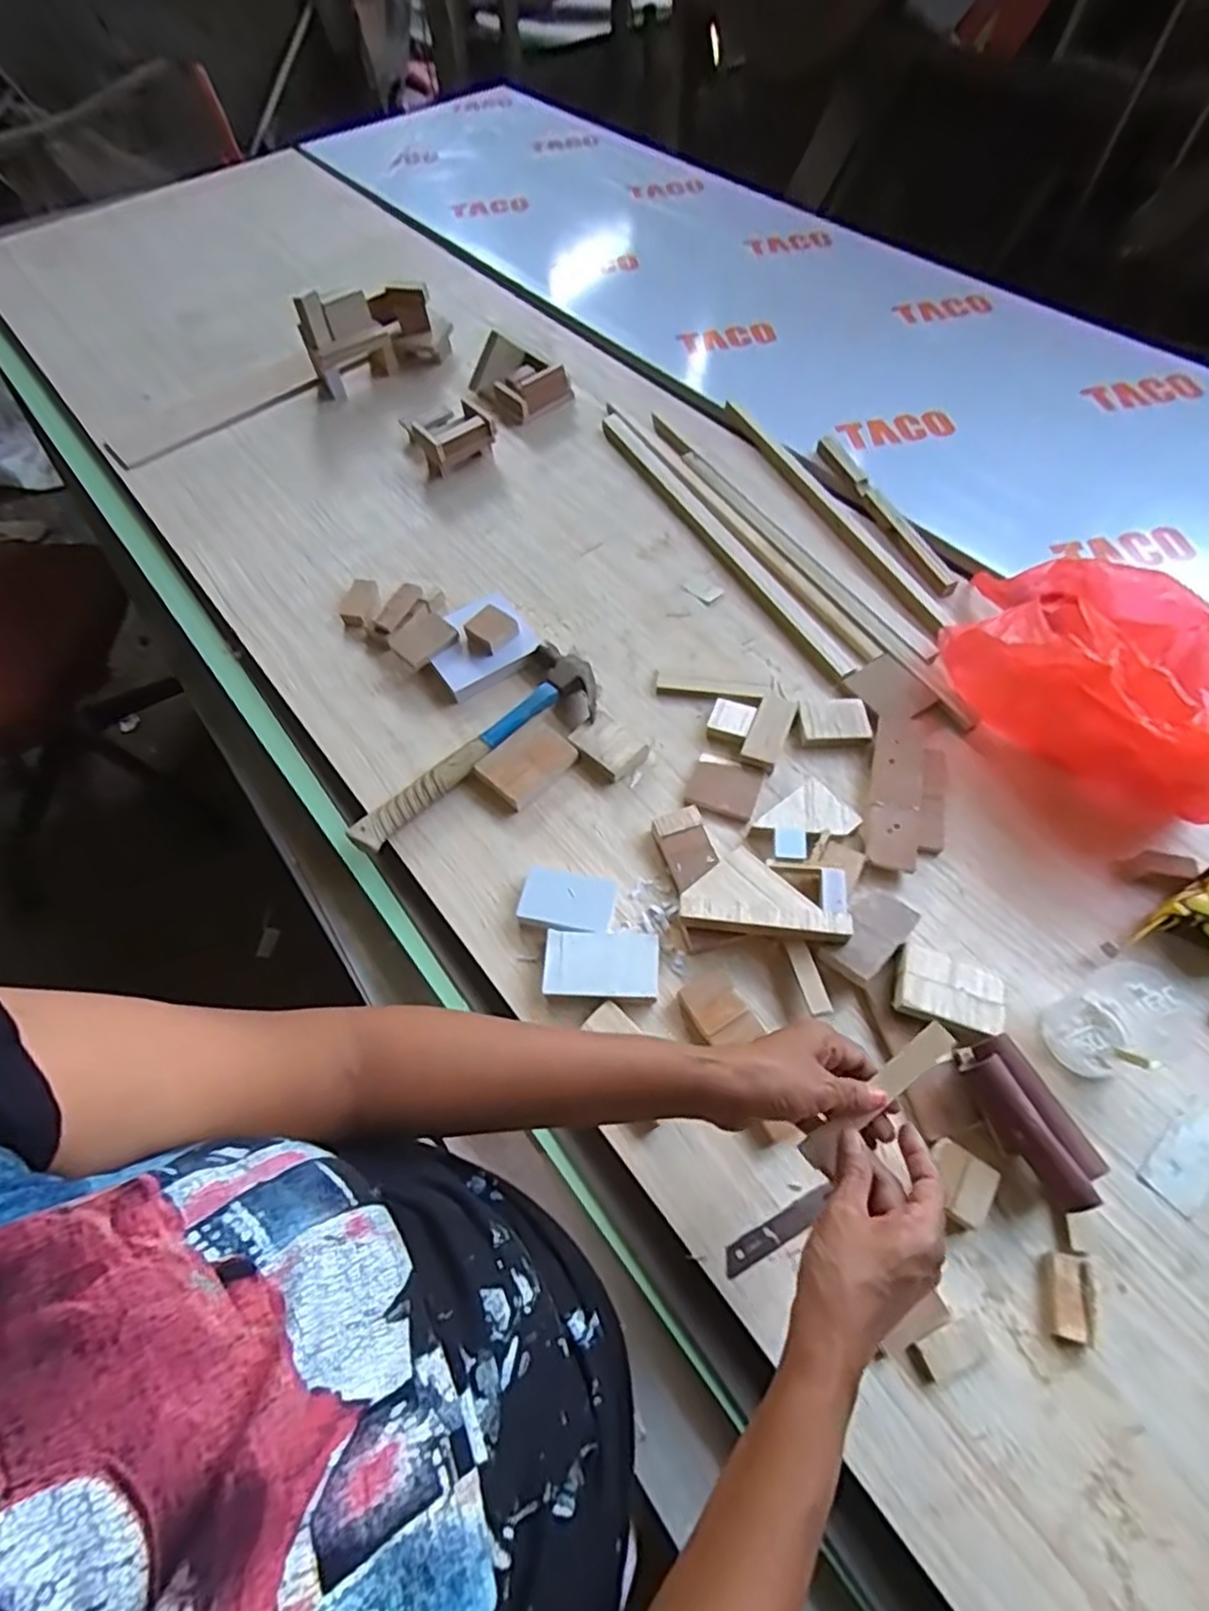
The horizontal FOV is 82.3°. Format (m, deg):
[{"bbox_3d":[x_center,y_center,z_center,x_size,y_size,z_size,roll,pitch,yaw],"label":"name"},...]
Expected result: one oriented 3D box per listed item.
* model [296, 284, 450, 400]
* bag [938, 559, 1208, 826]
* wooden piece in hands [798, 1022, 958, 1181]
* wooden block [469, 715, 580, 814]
[{"bbox_3d":[-0.327,-0.683,0.993,0.078,0.105,0.206,39,70,22],"label":"model"},{"bbox_3d":[0.446,-0.119,0.631,0.158,0.127,0.320,-18,61,-7],"label":"bag"},{"bbox_3d":[0.167,0.177,0.421,0.115,0.010,0.019,-38,65,-7],"label":"wooden piece in hands"},{"bbox_3d":[-0.075,-0.042,0.668,0.062,0.016,0.090,38,69,21],"label":"wooden block"}]

